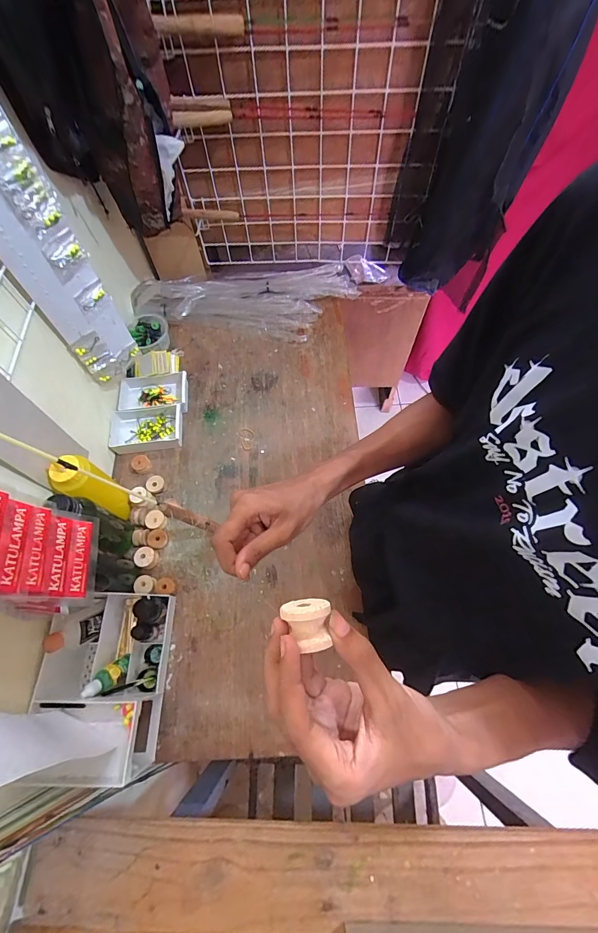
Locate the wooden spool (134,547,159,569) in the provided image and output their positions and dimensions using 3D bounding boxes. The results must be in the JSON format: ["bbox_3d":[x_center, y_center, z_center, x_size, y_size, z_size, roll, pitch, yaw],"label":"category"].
[{"bbox_3d":[-0.267,0.160,0.647,0.036,0.025,0.034,-1,65,1],"label":"wooden spool"}]

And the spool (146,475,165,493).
[{"bbox_3d":[-0.272,0.034,0.704,0.030,0.023,0.032,-1,65,1],"label":"spool"}]

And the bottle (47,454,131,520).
[{"bbox_3d":[-0.332,0.042,0.609,0.048,0.182,0.059,27,69,13],"label":"bottle"}]

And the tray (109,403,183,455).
[{"bbox_3d":[-0.310,-0.078,0.756,0.140,0.033,0.093,-10,65,-3],"label":"tray"}]

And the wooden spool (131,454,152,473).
[{"bbox_3d":[-0.312,-0.006,0.726,0.035,0.020,0.030,-23,67,-8],"label":"wooden spool"}]

